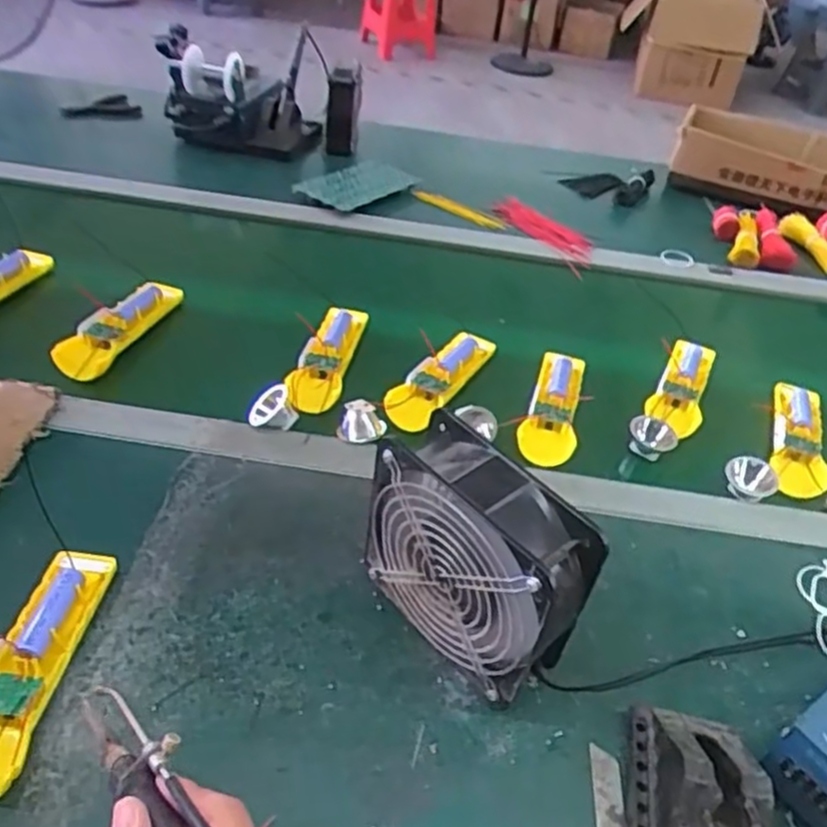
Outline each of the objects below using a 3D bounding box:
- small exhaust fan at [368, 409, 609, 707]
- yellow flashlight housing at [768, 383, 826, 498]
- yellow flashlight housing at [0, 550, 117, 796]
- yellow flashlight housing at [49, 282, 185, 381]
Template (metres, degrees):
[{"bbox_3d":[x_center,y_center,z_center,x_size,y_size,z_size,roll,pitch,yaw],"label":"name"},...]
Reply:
[{"bbox_3d":[0.040,0.099,0.490,0.061,0.150,0.144,-29,53,-35],"label":"small exhaust fan"},{"bbox_3d":[0.375,0.025,0.714,0.056,0.026,0.167,21,42,14],"label":"yellow flashlight housing"},{"bbox_3d":[-0.248,0.157,0.474,0.048,0.037,0.160,7,41,-1],"label":"yellow flashlight housing"},{"bbox_3d":[-0.300,-0.094,0.756,0.051,0.022,0.164,19,42,13],"label":"yellow flashlight housing"}]

